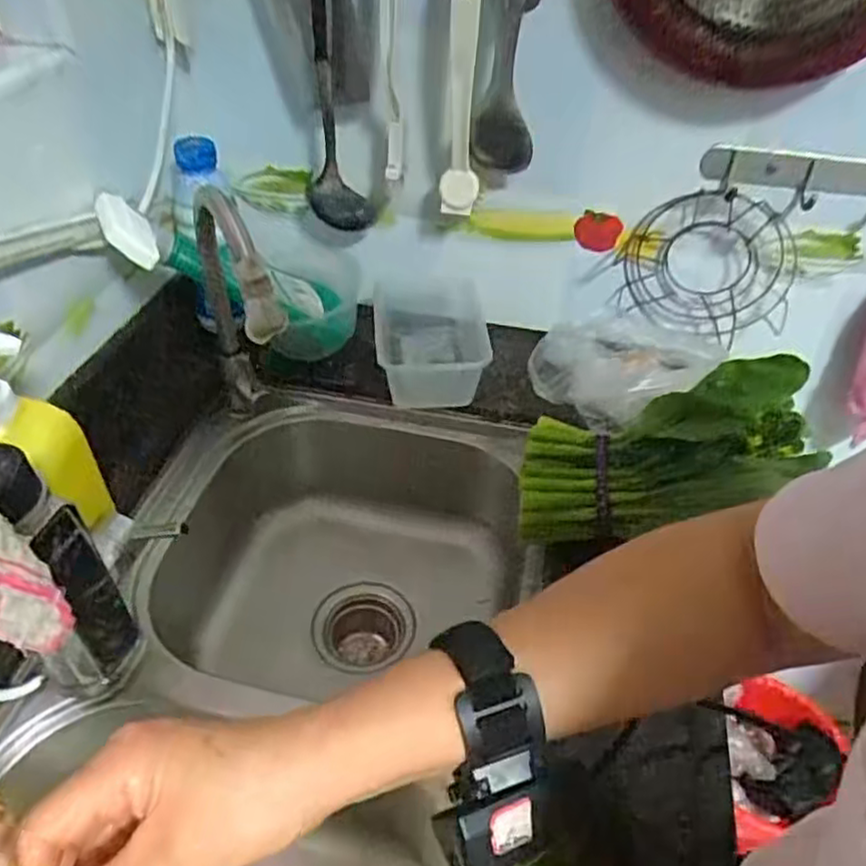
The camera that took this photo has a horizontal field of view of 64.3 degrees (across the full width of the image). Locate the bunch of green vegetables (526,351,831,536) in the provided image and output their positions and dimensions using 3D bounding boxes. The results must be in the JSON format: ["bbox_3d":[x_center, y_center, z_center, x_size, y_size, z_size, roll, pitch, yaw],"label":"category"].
[{"bbox_3d":[0.181,0.011,0.567,0.231,0.075,0.089,-23,37,25],"label":"bunch of green vegetables"}]

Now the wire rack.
[{"bbox_3d":[0.320,-0.195,0.801,0.189,0.172,0.036,13,45,10],"label":"wire rack"}]

